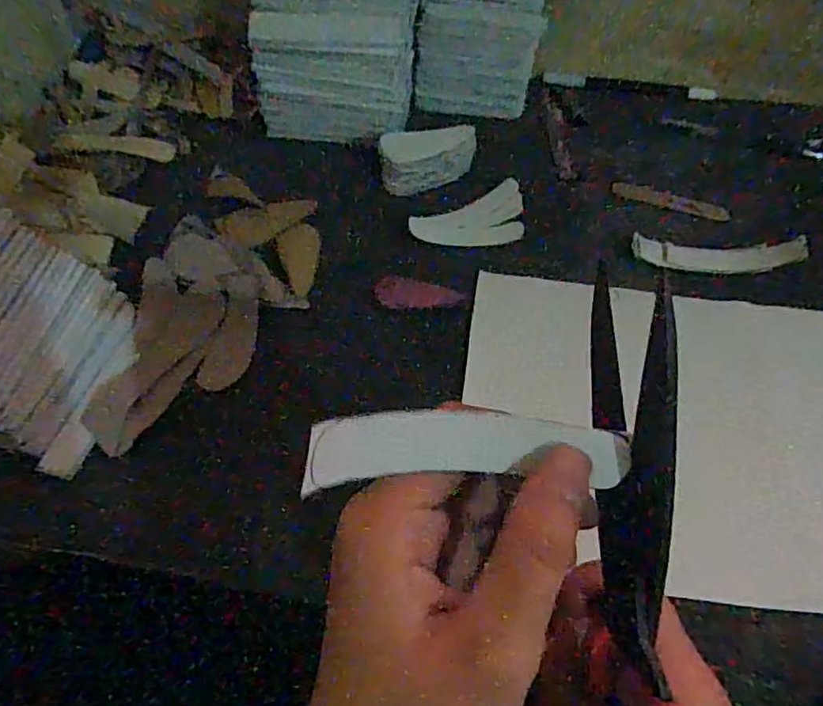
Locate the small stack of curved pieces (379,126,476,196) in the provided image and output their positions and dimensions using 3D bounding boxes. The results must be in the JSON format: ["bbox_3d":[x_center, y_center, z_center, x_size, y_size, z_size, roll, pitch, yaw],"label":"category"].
[{"bbox_3d":[0.014,-0.141,0.448,0.070,0.033,0.029,-10,61,-6],"label":"small stack of curved pieces"}]

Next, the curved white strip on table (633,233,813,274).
[{"bbox_3d":[0.214,-0.070,0.425,0.114,0.012,0.024,1,61,0],"label":"curved white strip on table"}]

